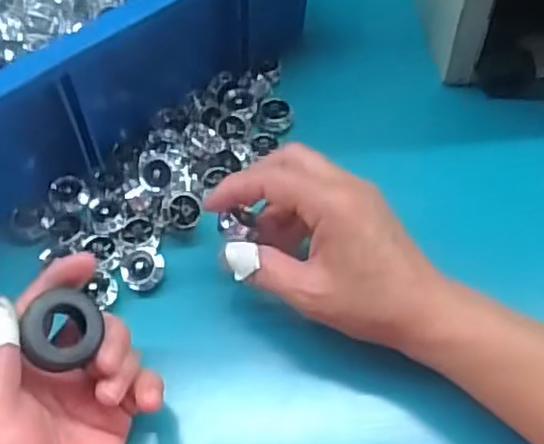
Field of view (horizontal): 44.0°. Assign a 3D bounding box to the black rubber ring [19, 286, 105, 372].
[{"bbox_3d":[-0.099,0.050,0.318,0.030,0.010,0.034,16,70,-22],"label":"black rubber ring"}]

